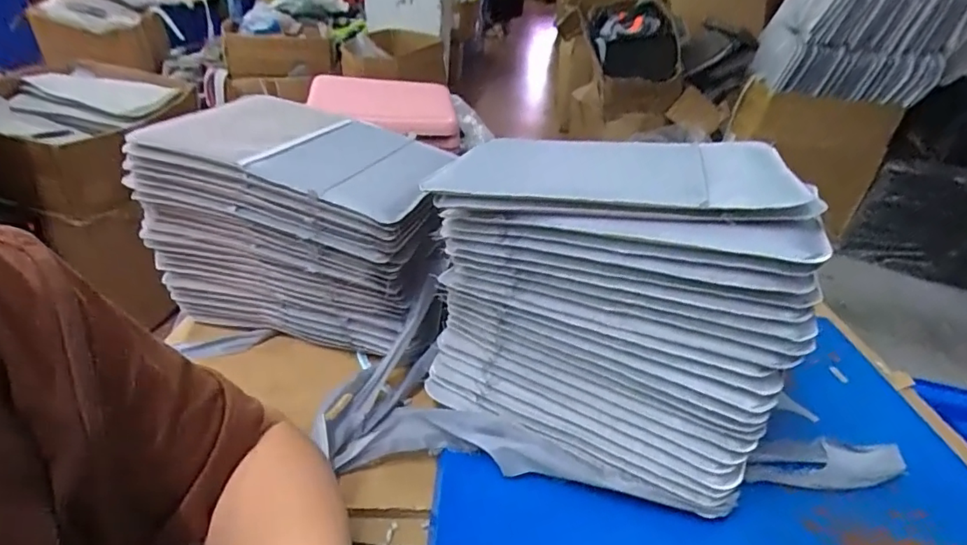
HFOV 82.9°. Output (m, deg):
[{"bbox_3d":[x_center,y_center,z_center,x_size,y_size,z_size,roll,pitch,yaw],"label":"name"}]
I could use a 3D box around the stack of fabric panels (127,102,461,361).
[{"bbox_3d":[-0.204,-0.057,0.703,0.345,0.229,0.227,13,33,11],"label":"stack of fabric panels"}]

